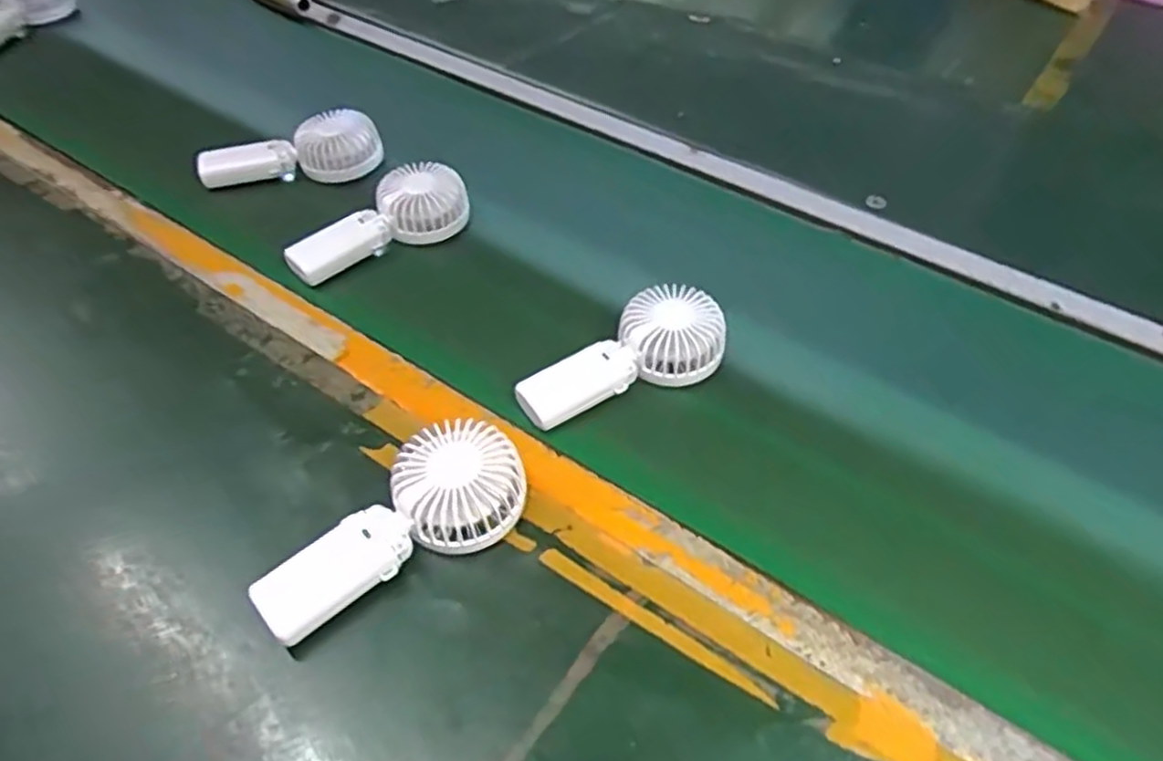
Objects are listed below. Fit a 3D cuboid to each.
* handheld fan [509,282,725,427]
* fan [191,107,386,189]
[{"bbox_3d":[0.036,-0.019,0.597,0.181,0.052,0.073,-26,54,-23],"label":"handheld fan"},{"bbox_3d":[-0.306,-0.236,0.782,0.180,0.076,0.051,-11,44,-14],"label":"fan"}]

